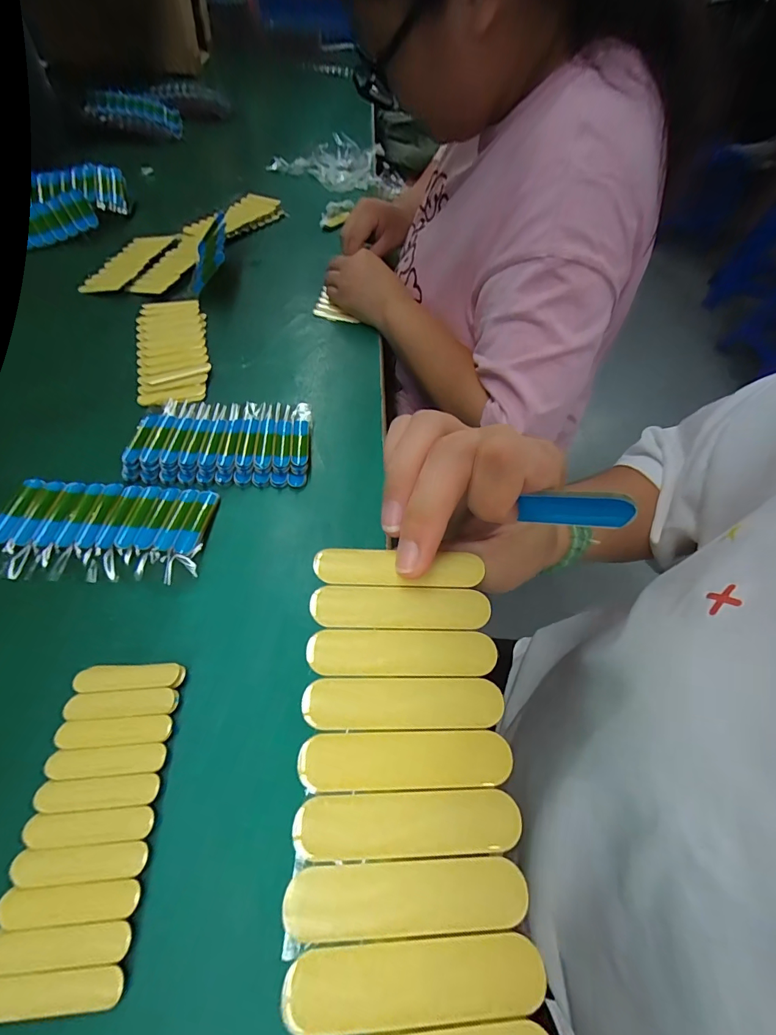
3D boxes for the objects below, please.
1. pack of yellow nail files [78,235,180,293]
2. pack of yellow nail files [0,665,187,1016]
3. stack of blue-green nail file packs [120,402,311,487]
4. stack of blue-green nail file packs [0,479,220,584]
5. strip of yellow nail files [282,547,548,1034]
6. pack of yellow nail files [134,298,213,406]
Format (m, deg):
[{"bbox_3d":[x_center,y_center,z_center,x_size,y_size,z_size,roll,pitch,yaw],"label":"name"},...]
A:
[{"bbox_3d":[-0.334,-0.340,0.548,0.062,0.011,0.158,9,56,1],"label":"pack of yellow nail files"},{"bbox_3d":[-0.161,0.160,0.231,0.065,0.006,0.149,0,56,-5],"label":"pack of yellow nail files"},{"bbox_3d":[-0.149,-0.074,0.385,0.152,0.020,0.101,1,56,-4],"label":"stack of blue-green nail file packs"},{"bbox_3d":[-0.219,0.007,0.326,0.154,0.013,0.082,4,56,-2],"label":"stack of blue-green nail file packs"},{"bbox_3d":[0.006,0.078,0.120,0.061,0.004,0.147,0,60,-5],"label":"strip of yellow nail files"},{"bbox_3d":[-0.235,-0.190,0.458,0.072,0.010,0.179,-12,58,-13],"label":"pack of yellow nail files"}]

